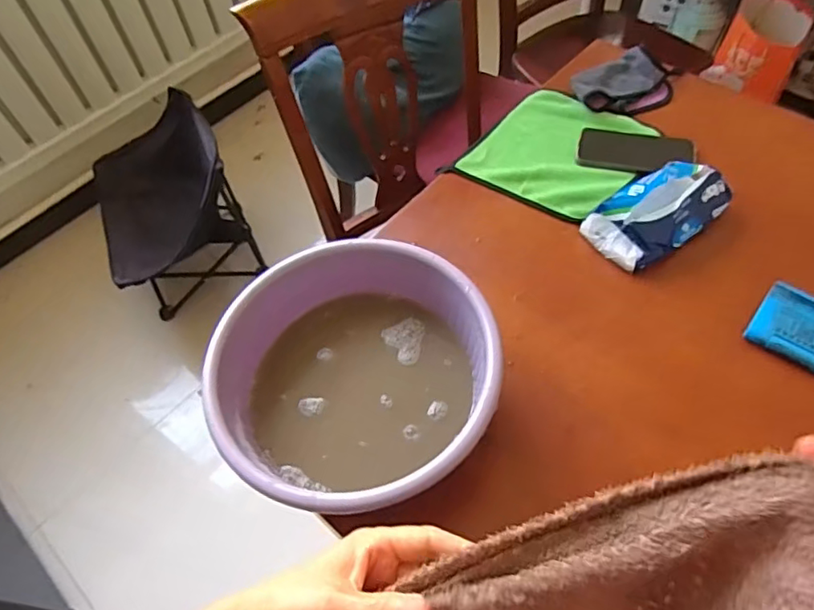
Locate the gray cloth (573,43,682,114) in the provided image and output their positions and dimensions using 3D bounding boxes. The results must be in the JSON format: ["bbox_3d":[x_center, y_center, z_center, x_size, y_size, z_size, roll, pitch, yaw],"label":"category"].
[{"bbox_3d":[0.341,-0.347,0.903,0.170,0.044,0.099,-19,57,-7],"label":"gray cloth"}]

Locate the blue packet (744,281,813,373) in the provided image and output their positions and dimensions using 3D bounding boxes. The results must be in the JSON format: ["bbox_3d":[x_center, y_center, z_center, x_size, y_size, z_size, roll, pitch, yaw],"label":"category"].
[{"bbox_3d":[0.446,0.028,0.647,0.097,0.037,0.070,33,65,24],"label":"blue packet"}]

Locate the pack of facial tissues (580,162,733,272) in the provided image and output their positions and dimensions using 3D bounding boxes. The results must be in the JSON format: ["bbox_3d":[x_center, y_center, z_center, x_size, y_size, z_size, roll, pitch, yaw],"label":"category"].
[{"bbox_3d":[0.321,-0.123,0.736,0.170,0.052,0.097,-33,60,-16],"label":"pack of facial tissues"}]

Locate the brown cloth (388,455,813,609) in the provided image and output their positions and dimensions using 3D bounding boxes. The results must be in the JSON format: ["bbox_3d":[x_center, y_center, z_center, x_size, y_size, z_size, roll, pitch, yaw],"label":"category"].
[{"bbox_3d":[0.087,0.161,0.302,0.293,0.063,0.099,-21,55,15],"label":"brown cloth"}]

